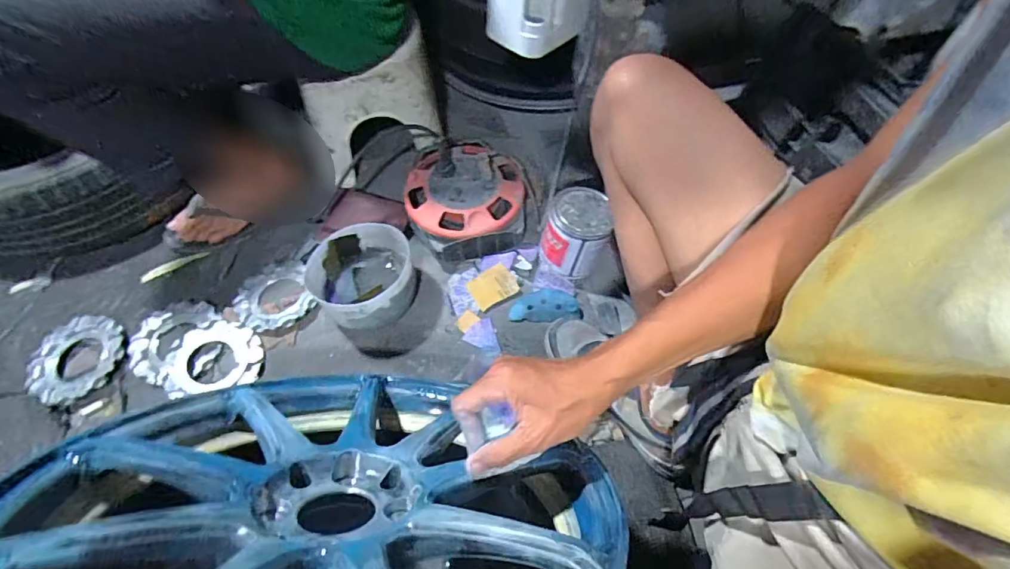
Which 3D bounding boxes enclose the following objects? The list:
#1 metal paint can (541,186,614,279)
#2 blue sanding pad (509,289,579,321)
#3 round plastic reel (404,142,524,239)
[{"bbox_3d":[0.115,-0.080,0.795,0.101,0.128,0.102,0,58,0],"label":"metal paint can"},{"bbox_3d":[0.065,0.034,0.798,0.111,0.008,0.054,0,58,1],"label":"blue sanding pad"},{"bbox_3d":[-0.073,-0.179,0.827,0.196,0.057,0.206,-8,58,-4],"label":"round plastic reel"}]

